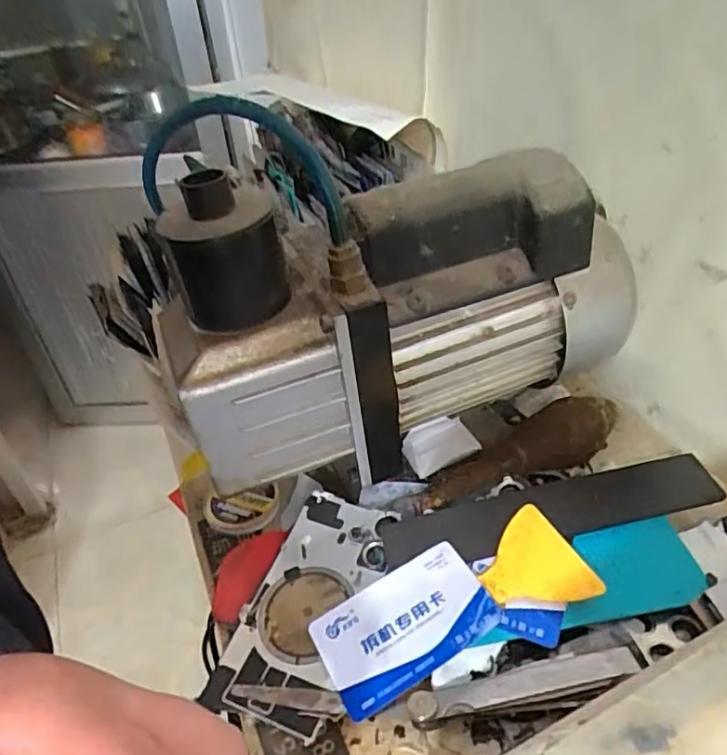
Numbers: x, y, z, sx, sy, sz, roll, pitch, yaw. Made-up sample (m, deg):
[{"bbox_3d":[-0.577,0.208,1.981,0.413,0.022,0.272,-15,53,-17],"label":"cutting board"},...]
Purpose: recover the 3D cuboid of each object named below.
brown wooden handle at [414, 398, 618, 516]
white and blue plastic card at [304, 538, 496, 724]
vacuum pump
[{"bbox_3d":[0.098,0.042,0.371,0.143,0.035,0.038,-14,40,-10],"label":"brown wooden handle"},{"bbox_3d":[0.020,0.123,0.297,0.085,0.004,0.052,-28,45,-12],"label":"white and blue plastic card"},{"bbox_3d":[0.021,-0.046,0.335,0.265,0.154,0.107,-24,43,-21],"label":"vacuum pump"}]

